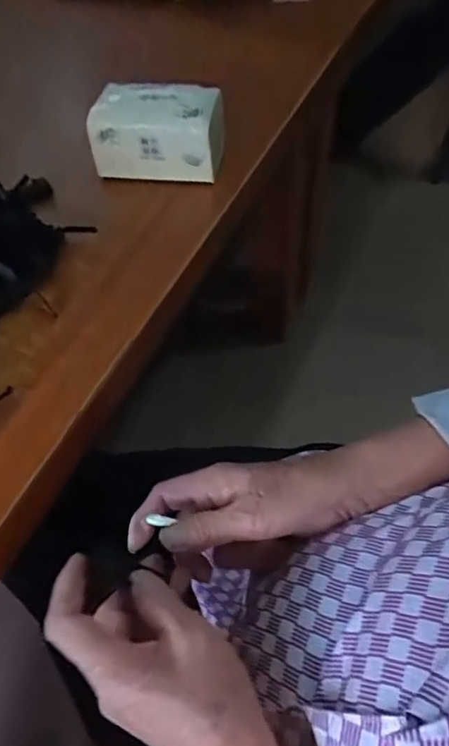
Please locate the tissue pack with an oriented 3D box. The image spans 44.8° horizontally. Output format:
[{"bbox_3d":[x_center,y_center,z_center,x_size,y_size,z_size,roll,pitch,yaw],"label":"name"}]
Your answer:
[{"bbox_3d":[-0.072,-0.269,0.607,0.146,0.077,0.071,6,53,8],"label":"tissue pack"}]

